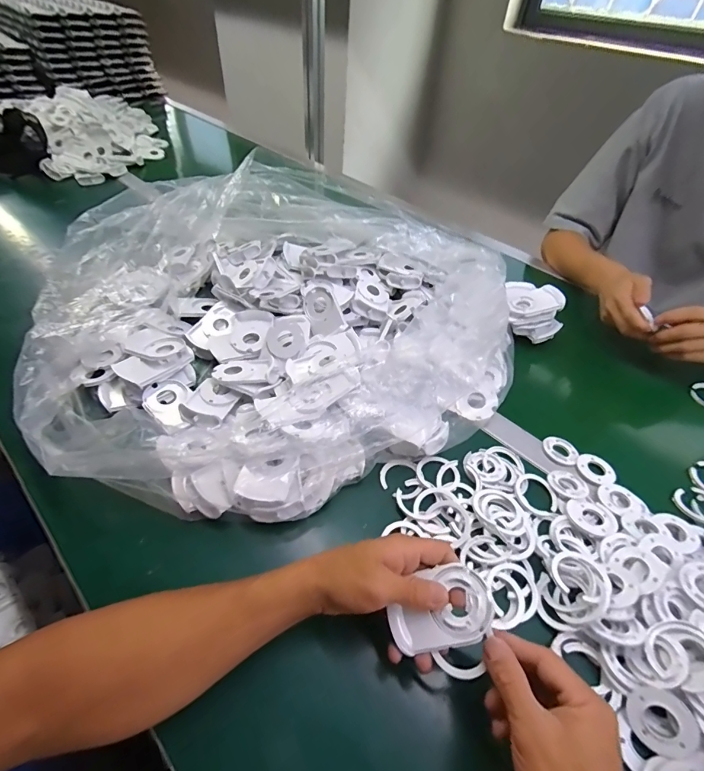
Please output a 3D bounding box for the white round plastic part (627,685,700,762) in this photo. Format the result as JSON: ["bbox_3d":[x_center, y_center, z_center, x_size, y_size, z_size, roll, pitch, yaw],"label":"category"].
[{"bbox_3d":[0.242,0.263,0.314,0.044,0.005,0.043,-15,61,29],"label":"white round plastic part"}]

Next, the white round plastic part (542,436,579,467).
[{"bbox_3d":[0.268,0.085,0.513,0.039,0.010,0.045,-19,51,-21],"label":"white round plastic part"}]

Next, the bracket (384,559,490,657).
[{"bbox_3d":[0.069,0.181,0.325,0.082,0.008,0.057,-23,56,11],"label":"bracket"}]

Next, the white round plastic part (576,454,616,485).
[{"bbox_3d":[0.298,0.102,0.488,0.039,0.005,0.043,-31,56,-28],"label":"white round plastic part"}]

